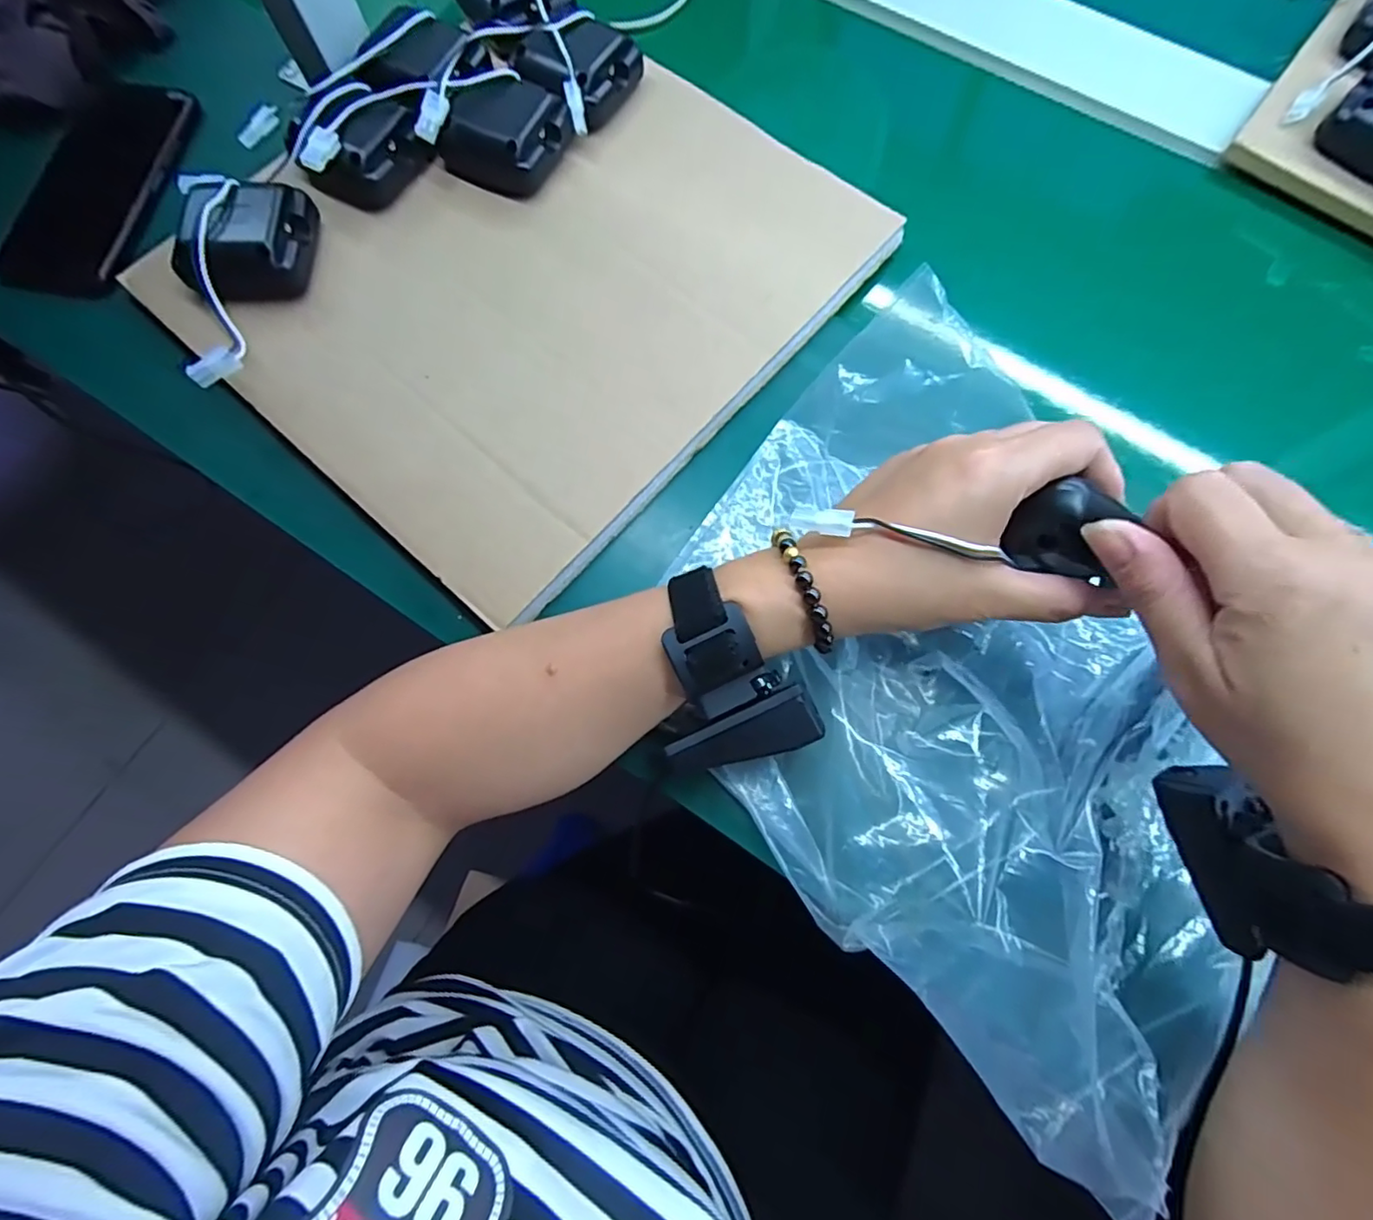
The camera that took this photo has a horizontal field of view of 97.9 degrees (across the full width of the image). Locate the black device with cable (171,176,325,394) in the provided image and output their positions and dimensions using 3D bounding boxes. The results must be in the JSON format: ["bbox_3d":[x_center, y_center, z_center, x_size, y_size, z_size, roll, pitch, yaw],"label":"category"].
[{"bbox_3d":[-0.267,-0.192,0.344,0.069,0.039,0.131,18,76,5],"label":"black device with cable"}]

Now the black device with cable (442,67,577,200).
[{"bbox_3d":[-0.112,-0.297,0.376,0.063,0.035,0.064,33,78,9],"label":"black device with cable"}]

